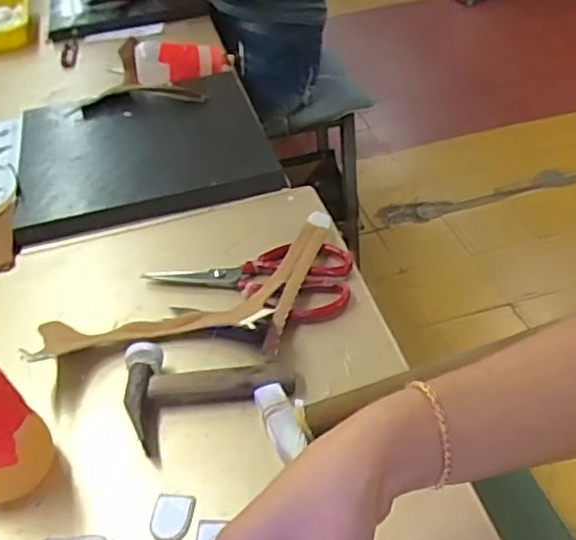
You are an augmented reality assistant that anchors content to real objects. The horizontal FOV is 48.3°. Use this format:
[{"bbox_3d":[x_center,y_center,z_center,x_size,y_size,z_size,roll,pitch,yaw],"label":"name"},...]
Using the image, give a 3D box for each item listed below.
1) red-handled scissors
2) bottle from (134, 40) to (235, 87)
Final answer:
[{"bbox_3d":[-0.039,0.010,0.601,0.192,0.012,0.095,1,40,9],"label":"red-handled scissors"},{"bbox_3d":[-0.155,-0.314,0.966,0.144,0.070,0.038,-15,40,-9],"label":"bottle"}]

